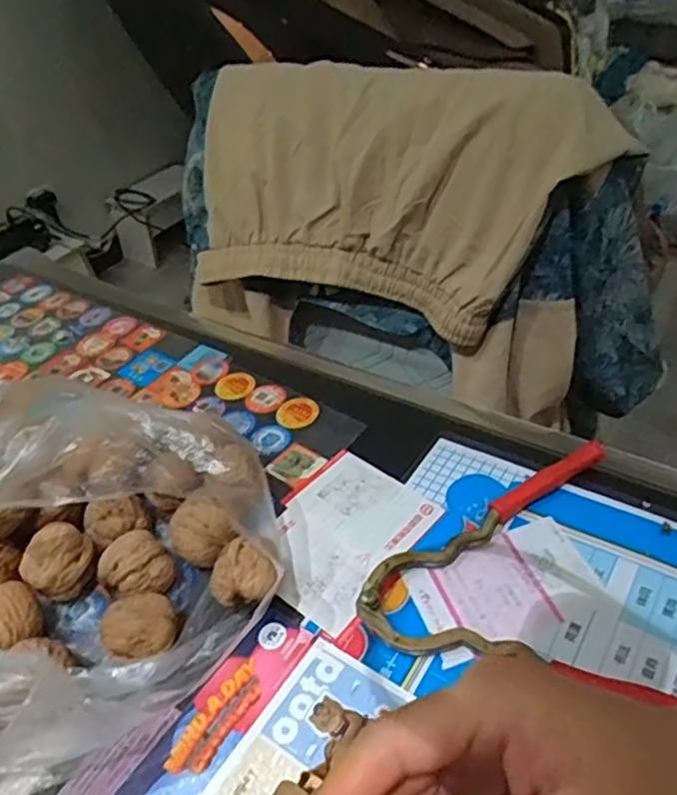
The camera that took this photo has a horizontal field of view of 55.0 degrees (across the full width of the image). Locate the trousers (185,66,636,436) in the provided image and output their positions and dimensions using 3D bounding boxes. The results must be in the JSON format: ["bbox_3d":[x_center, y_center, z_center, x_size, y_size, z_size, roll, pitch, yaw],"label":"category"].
[{"bbox_3d":[0.042,-0.191,0.717,0.455,0.293,0.146,17,46,28],"label":"trousers"}]

